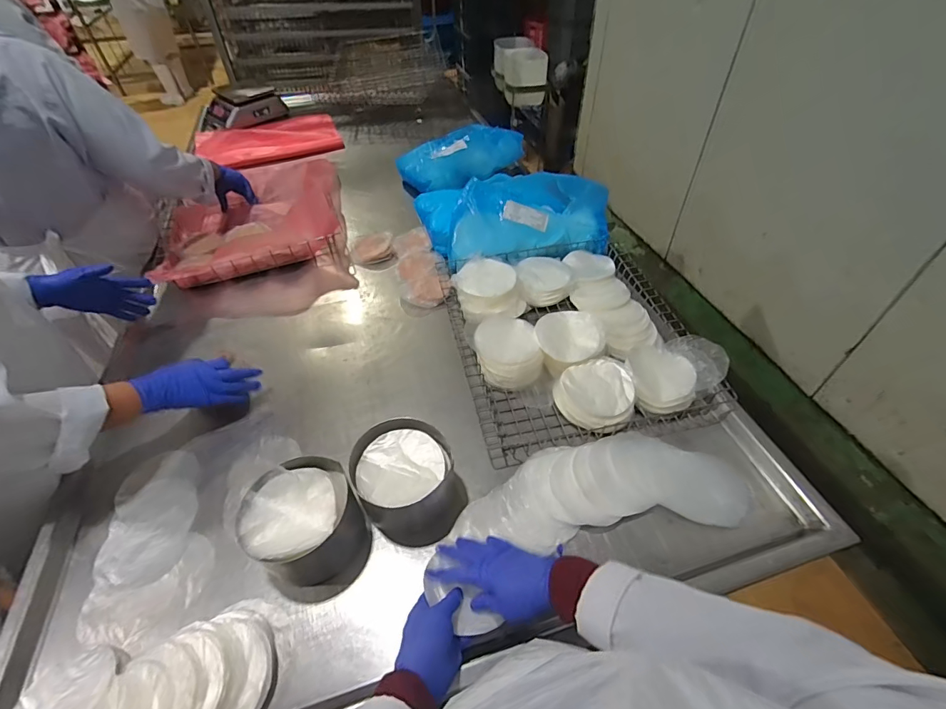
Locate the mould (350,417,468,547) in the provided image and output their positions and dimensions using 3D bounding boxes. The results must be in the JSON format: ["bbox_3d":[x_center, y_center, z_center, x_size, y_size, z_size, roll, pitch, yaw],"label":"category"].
[{"bbox_3d":[-0.096,0.189,0.655,0.144,0.099,0.160,-32,53,-25],"label":"mould"}]

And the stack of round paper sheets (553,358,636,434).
[{"bbox_3d":[0.224,0.067,0.786,0.136,0.031,0.143,27,54,26],"label":"stack of round paper sheets"}]

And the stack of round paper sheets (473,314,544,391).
[{"bbox_3d":[0.068,-0.004,0.846,0.116,0.055,0.157,-11,45,-8],"label":"stack of round paper sheets"}]

